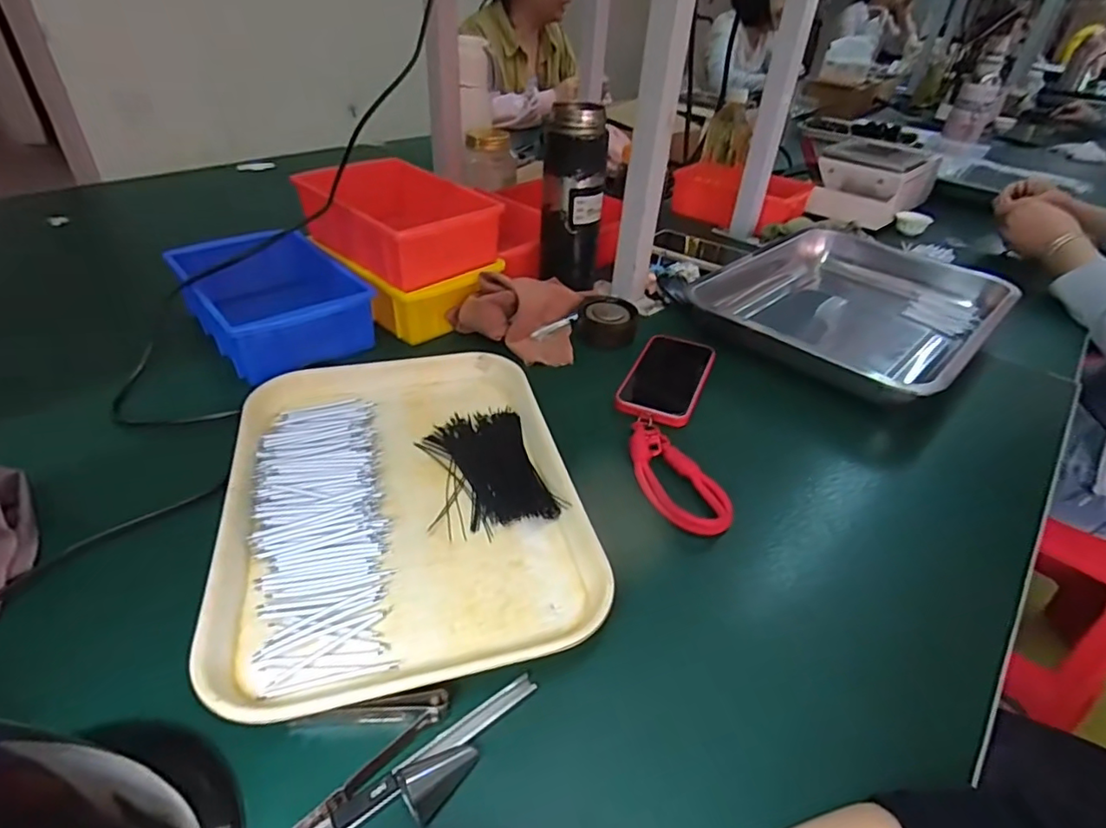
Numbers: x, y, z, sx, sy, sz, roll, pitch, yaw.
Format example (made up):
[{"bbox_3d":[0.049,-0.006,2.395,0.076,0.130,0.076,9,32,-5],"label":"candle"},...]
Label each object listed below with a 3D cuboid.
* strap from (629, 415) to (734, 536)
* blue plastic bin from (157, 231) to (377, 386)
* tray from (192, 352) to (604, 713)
[{"bbox_3d":[0.087,0.042,0.439,0.051,0.009,0.126,-12,41,-22],"label":"strap"},{"bbox_3d":[-0.279,-0.120,0.561,0.139,0.065,0.187,-24,46,-33],"label":"blue plastic bin"},{"bbox_3d":[-0.106,0.049,0.409,0.223,0.022,0.299,-7,39,-16],"label":"tray"}]

